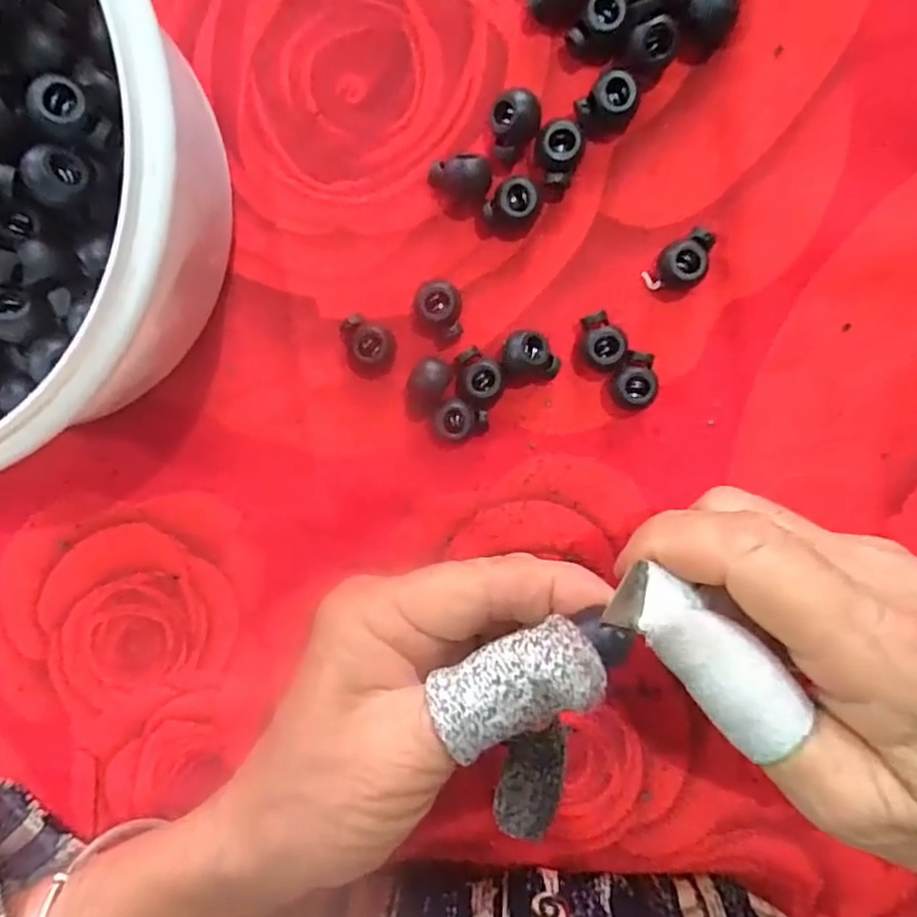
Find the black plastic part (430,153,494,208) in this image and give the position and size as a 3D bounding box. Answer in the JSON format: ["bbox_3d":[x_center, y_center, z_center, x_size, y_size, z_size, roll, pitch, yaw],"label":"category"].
[{"bbox_3d":[0.001,-0.089,0.197,0.019,0.011,0.014,11,98,1],"label":"black plastic part"}]

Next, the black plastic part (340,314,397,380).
[{"bbox_3d":[-0.031,-0.037,0.206,0.019,0.009,0.018,0,98,3],"label":"black plastic part"}]

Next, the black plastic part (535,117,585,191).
[{"bbox_3d":[0.032,-0.095,0.194,0.015,0.011,0.018,10,98,1],"label":"black plastic part"}]

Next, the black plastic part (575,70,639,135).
[{"bbox_3d":[0.047,-0.110,0.191,0.015,0.011,0.014,44,98,-4],"label":"black plastic part"}]

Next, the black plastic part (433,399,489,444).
[{"bbox_3d":[0.001,-0.013,0.209,0.017,0.011,0.014,9,98,1],"label":"black plastic part"}]

